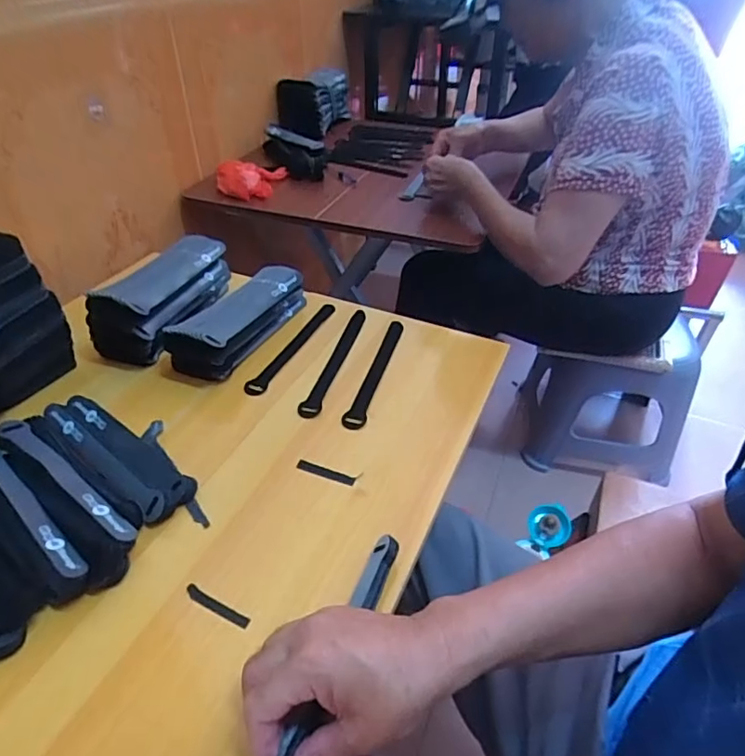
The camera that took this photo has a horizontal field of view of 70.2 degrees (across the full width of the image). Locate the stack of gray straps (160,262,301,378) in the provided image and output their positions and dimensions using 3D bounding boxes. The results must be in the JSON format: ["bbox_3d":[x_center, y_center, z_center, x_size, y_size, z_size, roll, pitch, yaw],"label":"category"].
[{"bbox_3d":[-0.169,-0.079,0.675,0.078,0.066,0.195,15,43,18],"label":"stack of gray straps"}]

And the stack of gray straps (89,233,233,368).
[{"bbox_3d":[-0.267,-0.111,0.680,0.088,0.087,0.199,7,41,9],"label":"stack of gray straps"}]

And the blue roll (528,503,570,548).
[{"bbox_3d":[0.268,0.225,0.805,0.062,0.053,0.032,-15,-3,14],"label":"blue roll"}]

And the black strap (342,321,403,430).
[{"bbox_3d":[0.005,-0.010,0.644,0.024,0.007,0.201,12,42,10],"label":"black strap"}]

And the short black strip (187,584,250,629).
[{"bbox_3d":[-0.124,0.180,0.419,0.061,0.004,0.010,19,44,22],"label":"short black strip"}]

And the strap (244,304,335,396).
[{"bbox_3d":[-0.100,-0.041,0.678,0.025,0.009,0.194,16,43,20],"label":"strap"}]

